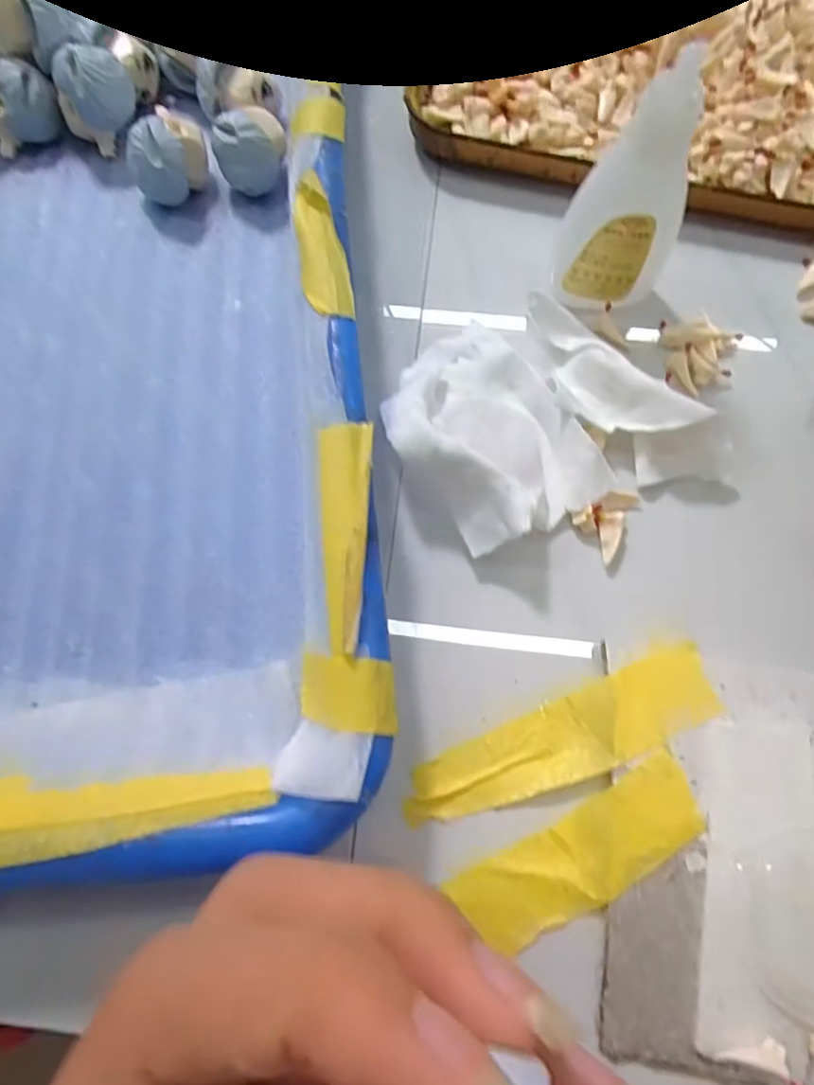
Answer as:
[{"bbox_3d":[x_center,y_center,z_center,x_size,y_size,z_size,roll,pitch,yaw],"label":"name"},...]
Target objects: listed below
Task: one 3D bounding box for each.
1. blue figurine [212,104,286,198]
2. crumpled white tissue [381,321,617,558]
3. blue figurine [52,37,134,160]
[{"bbox_3d":[-0.052,-0.131,0.200,0.022,0.022,0.024,-10,70,-5],"label":"blue figurine"},{"bbox_3d":[0.021,-0.034,0.170,0.050,0.022,0.069,-28,73,-11],"label":"crumpled white tissue"},{"bbox_3d":[-0.108,-0.156,0.204,0.025,0.027,0.026,-24,72,-9],"label":"blue figurine"}]

